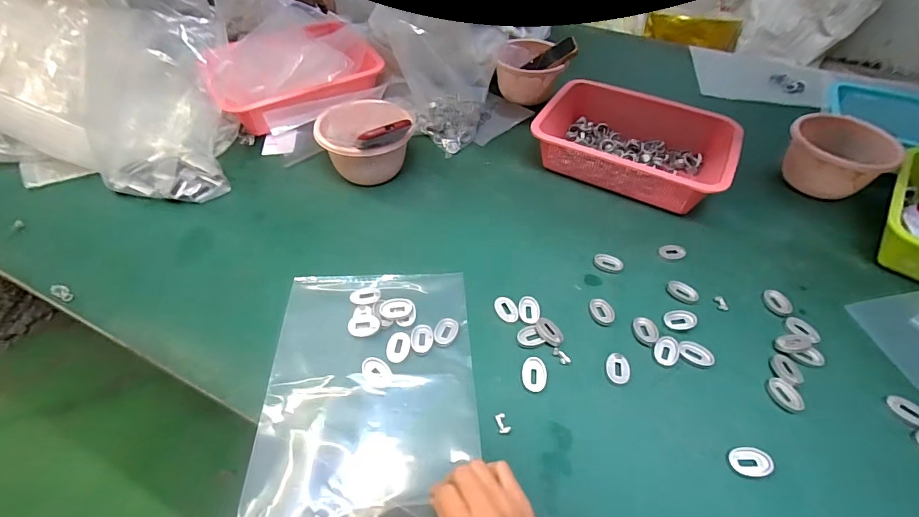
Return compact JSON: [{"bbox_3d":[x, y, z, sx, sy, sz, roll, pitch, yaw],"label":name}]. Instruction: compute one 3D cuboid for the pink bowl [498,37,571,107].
[{"bbox_3d":[0.141,-0.385,0.883,0.126,0.093,0.124,1,49,-1],"label":"pink bowl"}]

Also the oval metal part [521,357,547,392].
[{"bbox_3d":[0.084,0.128,0.471,0.027,0.007,0.037,3,49,1],"label":"oval metal part"}]

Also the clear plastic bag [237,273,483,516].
[{"bbox_3d":[-0.094,0.132,0.460,0.214,0.018,0.293,0,46,-7],"label":"clear plastic bag"}]

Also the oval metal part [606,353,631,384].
[{"bbox_3d":[0.180,0.124,0.482,0.026,0.004,0.037,8,50,5],"label":"oval metal part"}]

